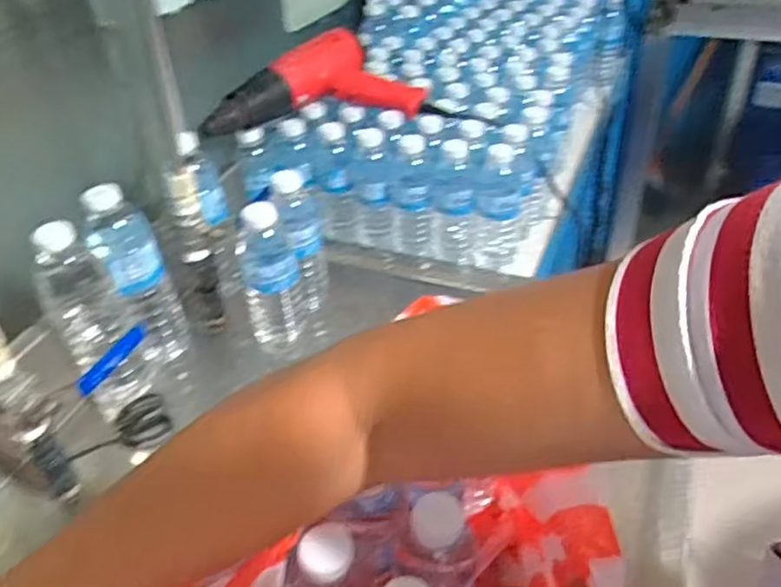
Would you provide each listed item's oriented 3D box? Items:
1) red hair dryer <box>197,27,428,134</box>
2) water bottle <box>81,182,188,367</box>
[{"bbox_3d":[-0.108,-0.285,0.923,0.301,0.085,0.127,-13,40,-11],"label":"red hair dryer"},{"bbox_3d":[-0.266,-0.018,0.712,0.060,0.202,0.072,-20,41,-18],"label":"water bottle"}]

